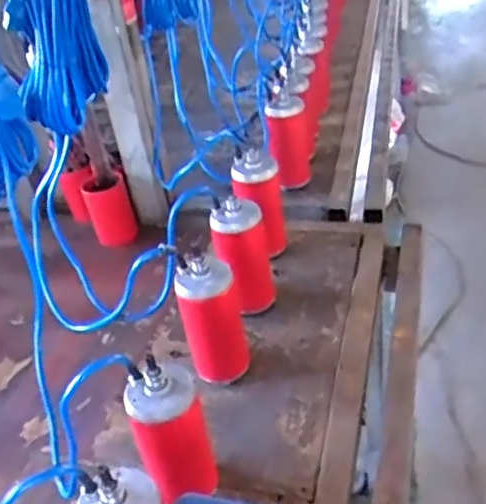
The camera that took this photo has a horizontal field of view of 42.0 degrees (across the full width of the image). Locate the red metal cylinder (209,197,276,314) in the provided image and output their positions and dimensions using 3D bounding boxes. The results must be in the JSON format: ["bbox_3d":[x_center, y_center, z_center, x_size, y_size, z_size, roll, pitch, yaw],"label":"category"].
[{"bbox_3d":[0.001,0.007,0.949,0.082,0.180,0.066,-8,37,0],"label":"red metal cylinder"}]

